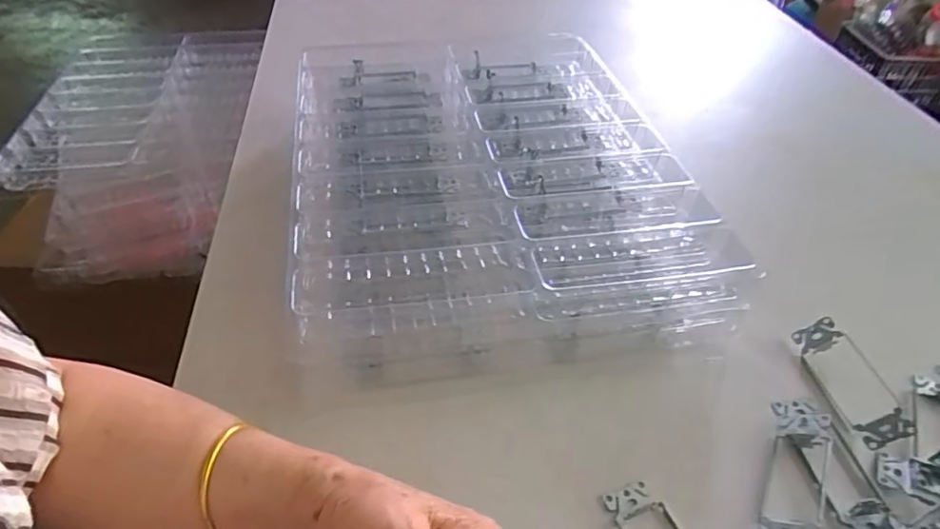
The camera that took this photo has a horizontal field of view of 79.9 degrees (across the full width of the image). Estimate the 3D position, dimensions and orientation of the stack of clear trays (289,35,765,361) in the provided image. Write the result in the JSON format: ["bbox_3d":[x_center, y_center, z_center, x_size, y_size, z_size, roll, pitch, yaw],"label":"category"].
[{"bbox_3d":[0.014,-0.096,0.545,0.346,0.078,0.419,-6,45,-6],"label":"stack of clear trays"}]

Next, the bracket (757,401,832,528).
[{"bbox_3d":[0.222,0.138,0.378,0.035,0.025,0.124,19,48,19],"label":"bracket"}]

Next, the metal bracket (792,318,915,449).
[{"bbox_3d":[0.286,0.088,0.429,0.038,0.024,0.102,-8,45,-8],"label":"metal bracket"}]

